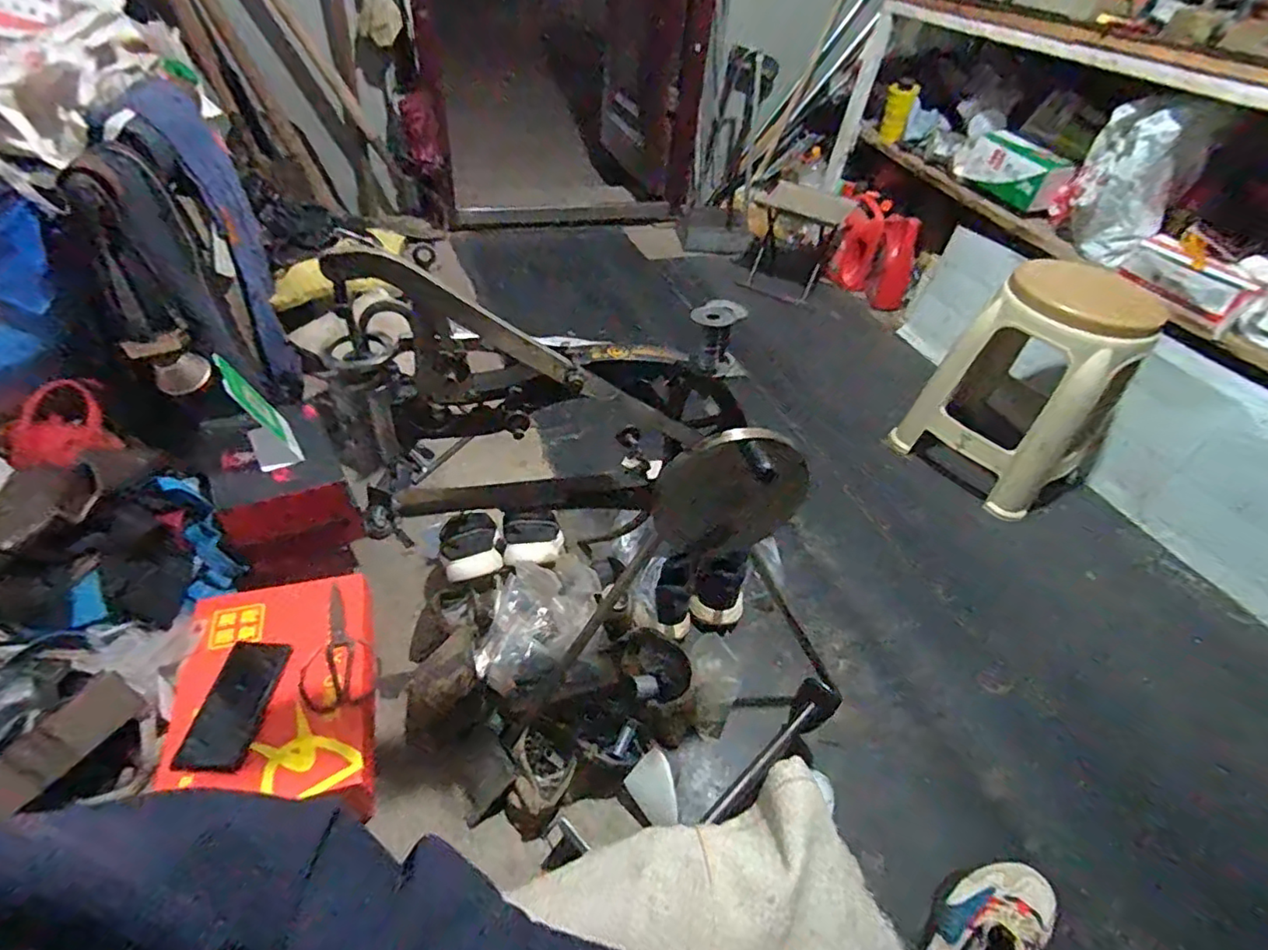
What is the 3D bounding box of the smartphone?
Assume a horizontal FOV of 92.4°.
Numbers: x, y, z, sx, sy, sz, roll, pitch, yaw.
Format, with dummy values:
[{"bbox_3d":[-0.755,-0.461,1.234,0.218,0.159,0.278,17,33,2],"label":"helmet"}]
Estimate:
[{"bbox_3d":[-0.469,0.271,0.722,0.071,0.008,0.152,5,44,-3],"label":"smartphone"}]

